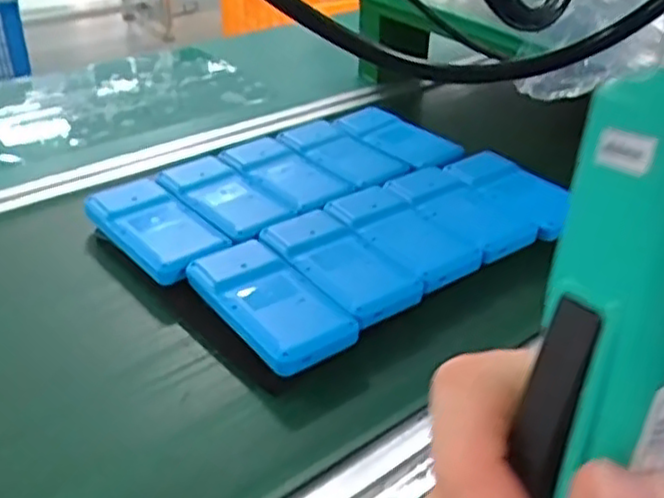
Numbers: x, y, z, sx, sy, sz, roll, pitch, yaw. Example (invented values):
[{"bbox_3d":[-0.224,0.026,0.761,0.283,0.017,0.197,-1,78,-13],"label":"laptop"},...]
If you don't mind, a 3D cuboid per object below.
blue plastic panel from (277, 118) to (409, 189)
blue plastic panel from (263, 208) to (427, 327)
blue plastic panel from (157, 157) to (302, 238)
[{"bbox_3d":[0.016,-0.101,0.722,0.084,0.017,0.133,-29,44,-34],"label":"blue plastic panel"},{"bbox_3d":[0.004,0.010,0.560,0.072,0.013,0.139,-26,42,-31],"label":"blue plastic panel"},{"bbox_3d":[-0.097,-0.050,0.636,0.071,0.016,0.126,-27,45,-36],"label":"blue plastic panel"}]

